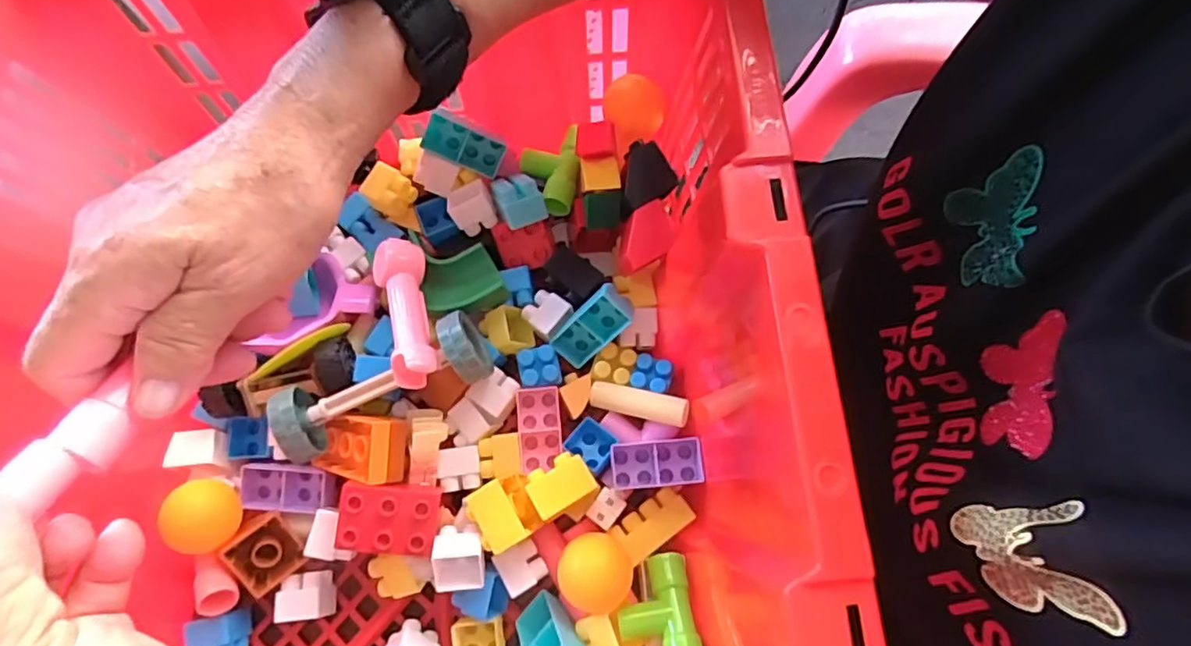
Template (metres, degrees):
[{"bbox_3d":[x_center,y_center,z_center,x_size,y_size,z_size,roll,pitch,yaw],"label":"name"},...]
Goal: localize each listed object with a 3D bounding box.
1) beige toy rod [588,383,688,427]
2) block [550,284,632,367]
[{"bbox_3d":[0.024,0.045,0.348,0.055,0.013,0.016,13,74,5],"label":"beige toy rod"},{"bbox_3d":[-0.002,0.002,0.357,0.049,0.019,0.026,-46,75,23],"label":"block"}]

